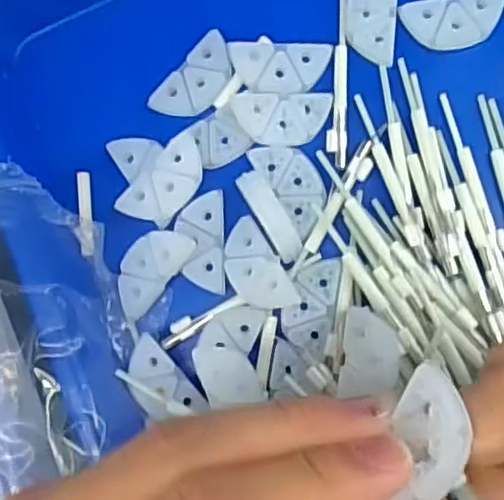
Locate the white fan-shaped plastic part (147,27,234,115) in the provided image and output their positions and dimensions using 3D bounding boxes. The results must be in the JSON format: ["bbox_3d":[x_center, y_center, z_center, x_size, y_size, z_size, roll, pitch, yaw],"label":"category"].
[{"bbox_3d":[-0.021,-0.066,0.266,0.019,0.007,0.038,44,91,8],"label":"white fan-shaped plastic part"}]

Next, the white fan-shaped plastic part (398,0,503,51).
[{"bbox_3d":[0.077,-0.087,0.258,0.038,0.006,0.020,-9,84,6],"label":"white fan-shaped plastic part"}]

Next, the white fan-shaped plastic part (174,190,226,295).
[{"bbox_3d":[-0.019,-0.003,0.264,0.018,0.008,0.038,-4,85,6],"label":"white fan-shaped plastic part"}]

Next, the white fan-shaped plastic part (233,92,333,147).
[{"bbox_3d":[0.013,-0.050,0.257,0.037,0.004,0.020,-4,96,-11],"label":"white fan-shaped plastic part"}]

